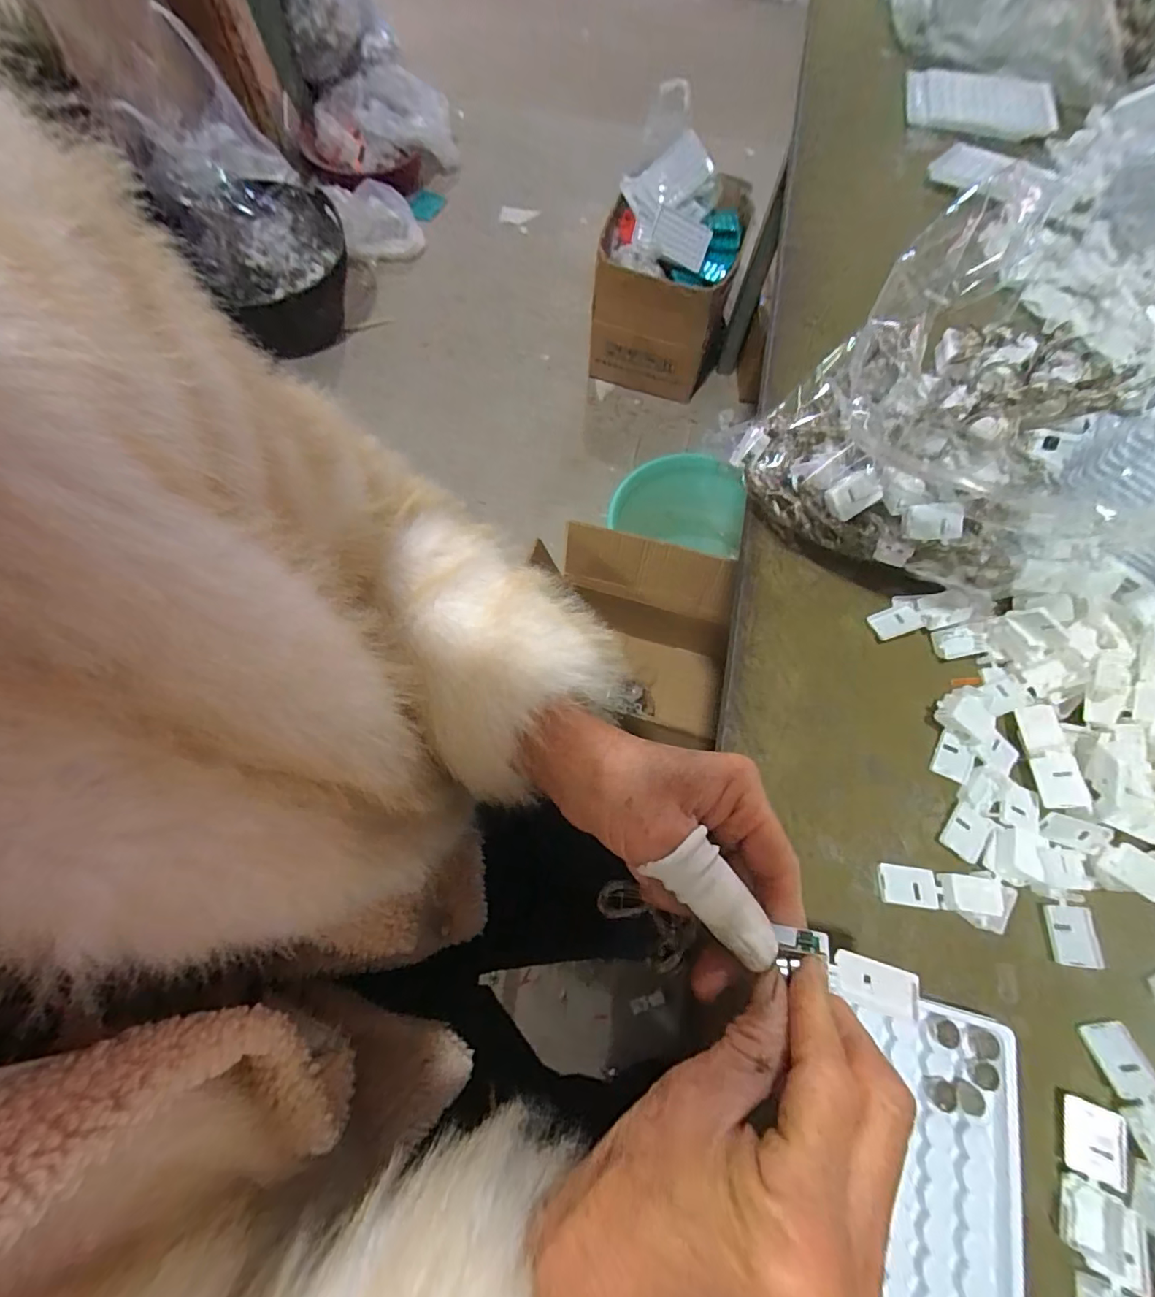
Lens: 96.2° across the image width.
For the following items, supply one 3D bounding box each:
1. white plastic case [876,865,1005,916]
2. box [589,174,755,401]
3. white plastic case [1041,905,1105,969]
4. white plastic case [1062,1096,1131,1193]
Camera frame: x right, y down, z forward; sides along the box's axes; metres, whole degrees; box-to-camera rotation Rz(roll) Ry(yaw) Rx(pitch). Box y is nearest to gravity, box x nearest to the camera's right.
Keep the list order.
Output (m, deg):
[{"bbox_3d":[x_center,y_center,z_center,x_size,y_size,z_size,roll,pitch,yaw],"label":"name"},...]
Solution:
[{"bbox_3d":[0.187,0.125,0.268,0.056,0.014,0.019,6,67,4],"label":"white plastic case"},{"bbox_3d":[0.215,-0.859,1.283,0.321,0.325,0.300,14,68,4],"label":"box"},{"bbox_3d":[0.251,0.146,0.264,0.020,0.009,0.027,4,67,3],"label":"white plastic case"},{"bbox_3d":[0.229,0.219,0.230,0.021,0.004,0.028,5,62,37],"label":"white plastic case"}]

